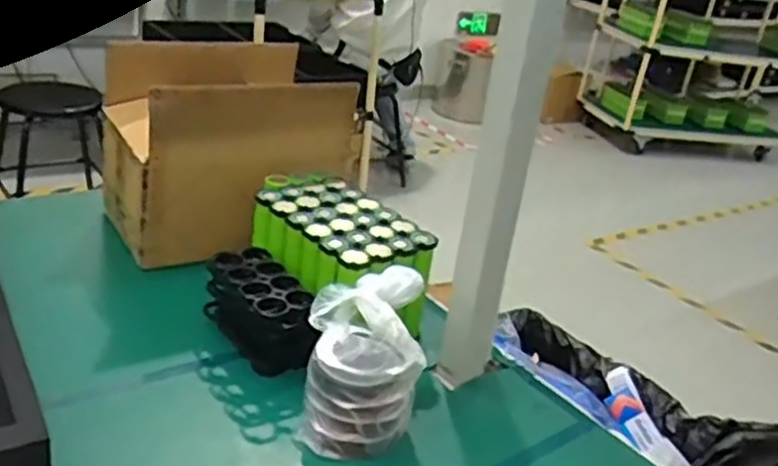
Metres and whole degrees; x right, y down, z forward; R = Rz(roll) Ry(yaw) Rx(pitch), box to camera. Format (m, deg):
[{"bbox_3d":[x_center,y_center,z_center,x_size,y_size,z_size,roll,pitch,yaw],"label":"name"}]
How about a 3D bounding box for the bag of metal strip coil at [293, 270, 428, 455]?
[{"bbox_3d":[-0.026,0.132,0.758,0.110,0.160,0.113,7,24,-2],"label":"bag of metal strip coil"}]

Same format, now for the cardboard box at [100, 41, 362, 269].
[{"bbox_3d":[-0.231,-0.126,1.073,0.300,0.233,0.226,-9,32,-33],"label":"cardboard box"}]

